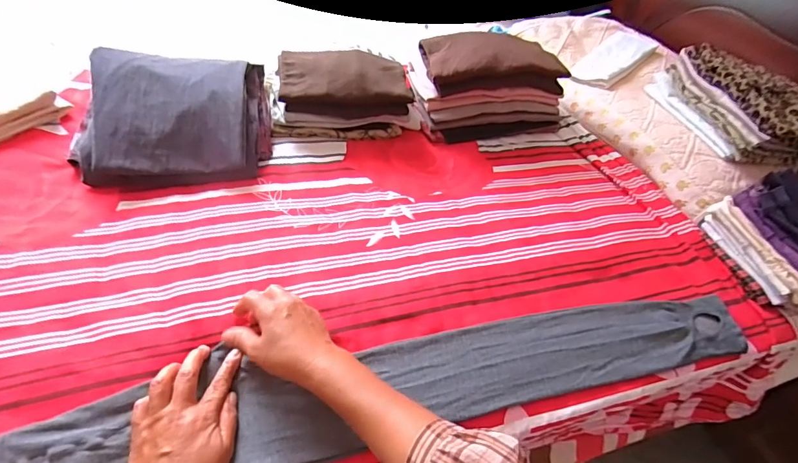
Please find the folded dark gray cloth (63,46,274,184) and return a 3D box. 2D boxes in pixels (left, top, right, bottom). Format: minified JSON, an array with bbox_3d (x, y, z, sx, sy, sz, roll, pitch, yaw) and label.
[{"bbox_3d":[-0.355,-0.190,0.674,0.269,0.082,0.235,-6,55,-10],"label":"folded dark gray cloth"}]

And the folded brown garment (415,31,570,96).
[{"bbox_3d":[0.189,-0.339,0.837,0.271,0.058,0.148,-3,55,-7],"label":"folded brown garment"}]

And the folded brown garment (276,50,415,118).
[{"bbox_3d":[-0.100,-0.276,0.786,0.229,0.056,0.121,-3,55,-8],"label":"folded brown garment"}]

